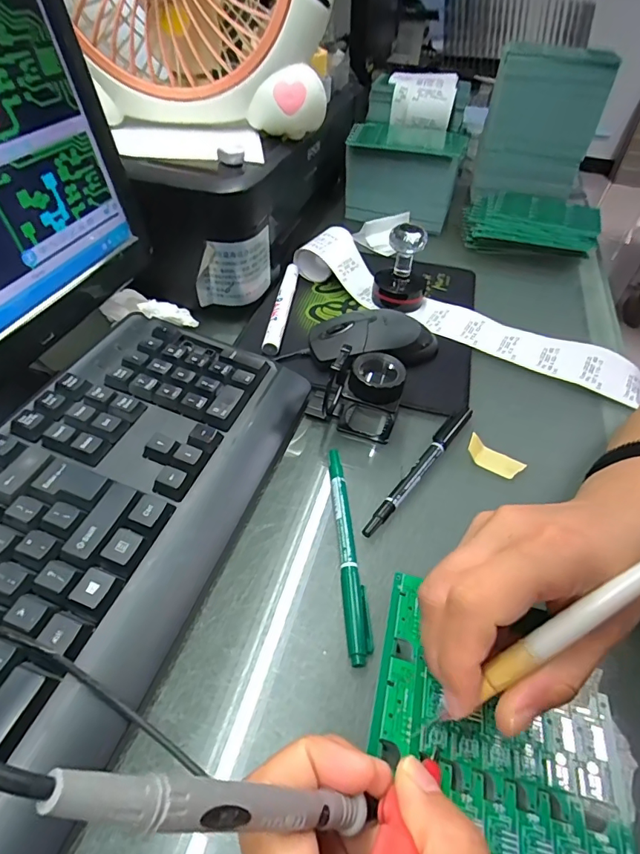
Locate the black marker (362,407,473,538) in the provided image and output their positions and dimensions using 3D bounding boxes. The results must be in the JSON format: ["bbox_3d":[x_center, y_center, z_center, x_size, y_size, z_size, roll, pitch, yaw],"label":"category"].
[{"bbox_3d":[0.073,0.027,0.323,0.012,0.011,0.141,30,52,23],"label":"black marker"}]

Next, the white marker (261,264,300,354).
[{"bbox_3d":[-0.036,-0.119,0.443,0.016,0.011,0.143,7,46,3],"label":"white marker"}]

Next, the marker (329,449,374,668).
[{"bbox_3d":[0.017,0.070,0.278,0.014,0.012,0.139,-1,47,-4],"label":"marker"}]

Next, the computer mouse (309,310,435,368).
[{"bbox_3d":[0.049,-0.076,0.393,0.110,0.035,0.053,-6,47,-9],"label":"computer mouse"}]

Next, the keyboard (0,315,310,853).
[{"bbox_3d":[-0.148,0.088,0.228,0.154,0.045,0.428,15,47,10],"label":"keyboard"}]

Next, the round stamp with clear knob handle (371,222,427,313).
[{"bbox_3d":[0.082,-0.161,0.447,0.050,0.076,0.053,2,46,-2],"label":"round stamp with clear knob handle"}]

